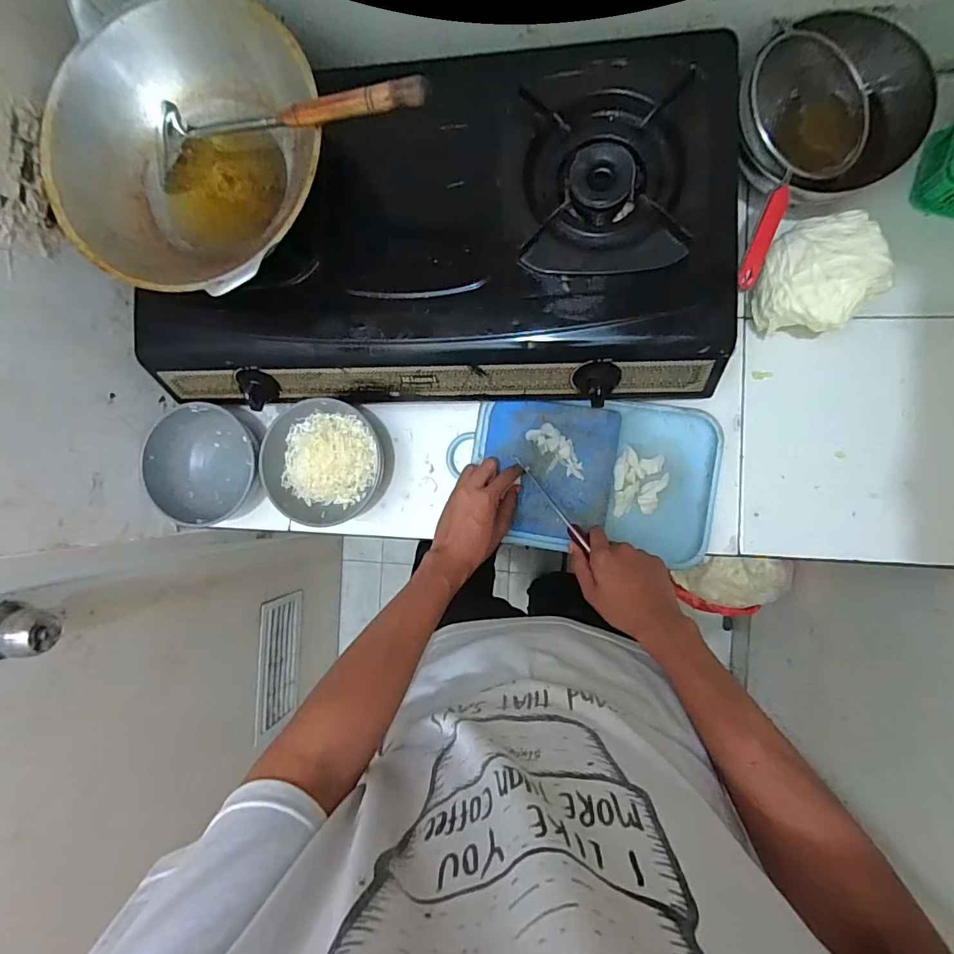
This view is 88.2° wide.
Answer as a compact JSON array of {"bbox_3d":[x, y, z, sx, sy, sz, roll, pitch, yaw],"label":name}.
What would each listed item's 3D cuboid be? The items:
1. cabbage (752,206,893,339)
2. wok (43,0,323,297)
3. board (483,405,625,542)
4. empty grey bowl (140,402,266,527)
[{"bbox_3d":[0.389,-0.232,0.567,0.137,0.090,0.114,-43,84,5],"label":"cabbage"},{"bbox_3d":[-0.290,-0.336,0.514,0.278,0.099,0.276,14,91,8],"label":"wok"},{"bbox_3d":[0.093,-0.009,0.635,0.163,0.019,0.167,7,90,8],"label":"board"},{"bbox_3d":[-0.361,-0.016,0.681,0.154,0.079,0.155,0,89,8],"label":"empty grey bowl"}]

